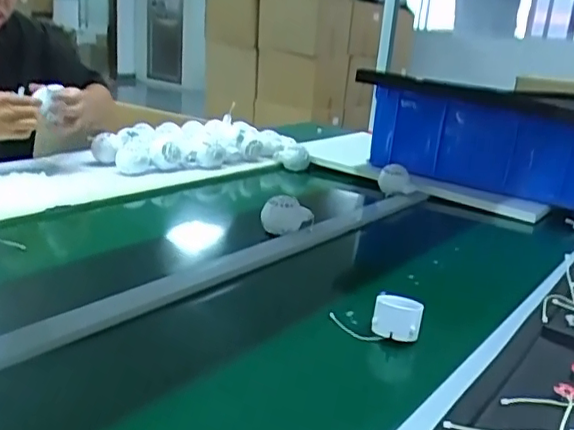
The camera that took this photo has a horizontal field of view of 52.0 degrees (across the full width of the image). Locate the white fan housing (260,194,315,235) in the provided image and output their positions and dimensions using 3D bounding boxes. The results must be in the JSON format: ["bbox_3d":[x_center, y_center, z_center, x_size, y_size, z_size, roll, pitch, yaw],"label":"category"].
[{"bbox_3d":[0.000,-0.004,0.954,0.080,0.059,0.043,5,19,1],"label":"white fan housing"}]

